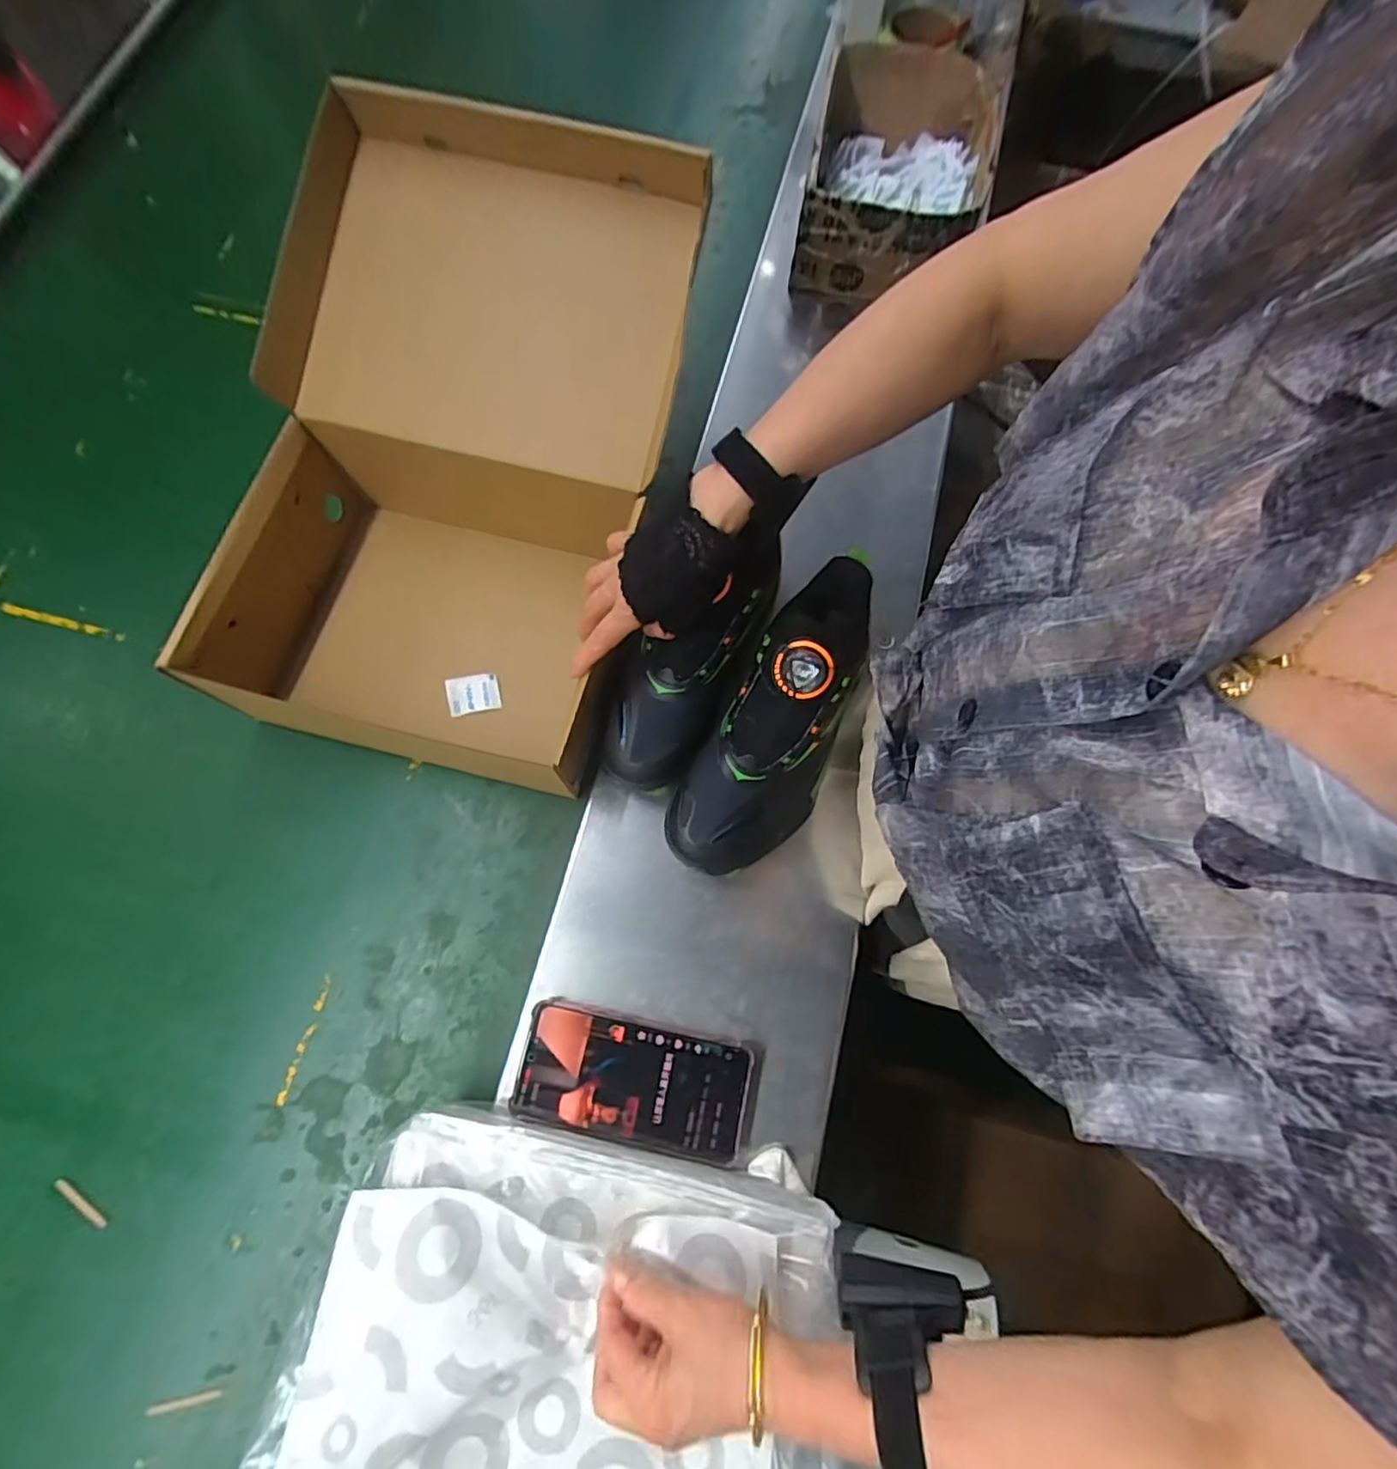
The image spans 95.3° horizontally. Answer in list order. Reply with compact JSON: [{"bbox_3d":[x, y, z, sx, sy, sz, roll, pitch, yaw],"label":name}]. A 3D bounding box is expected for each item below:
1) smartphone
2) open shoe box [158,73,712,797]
[{"bbox_3d":[-0.047,0.248,0.460,0.162,0.017,0.079,11,75,2],"label":"smartphone"},{"bbox_3d":[-0.189,-0.223,0.527,0.304,0.230,0.443,13,75,3],"label":"open shoe box"}]

